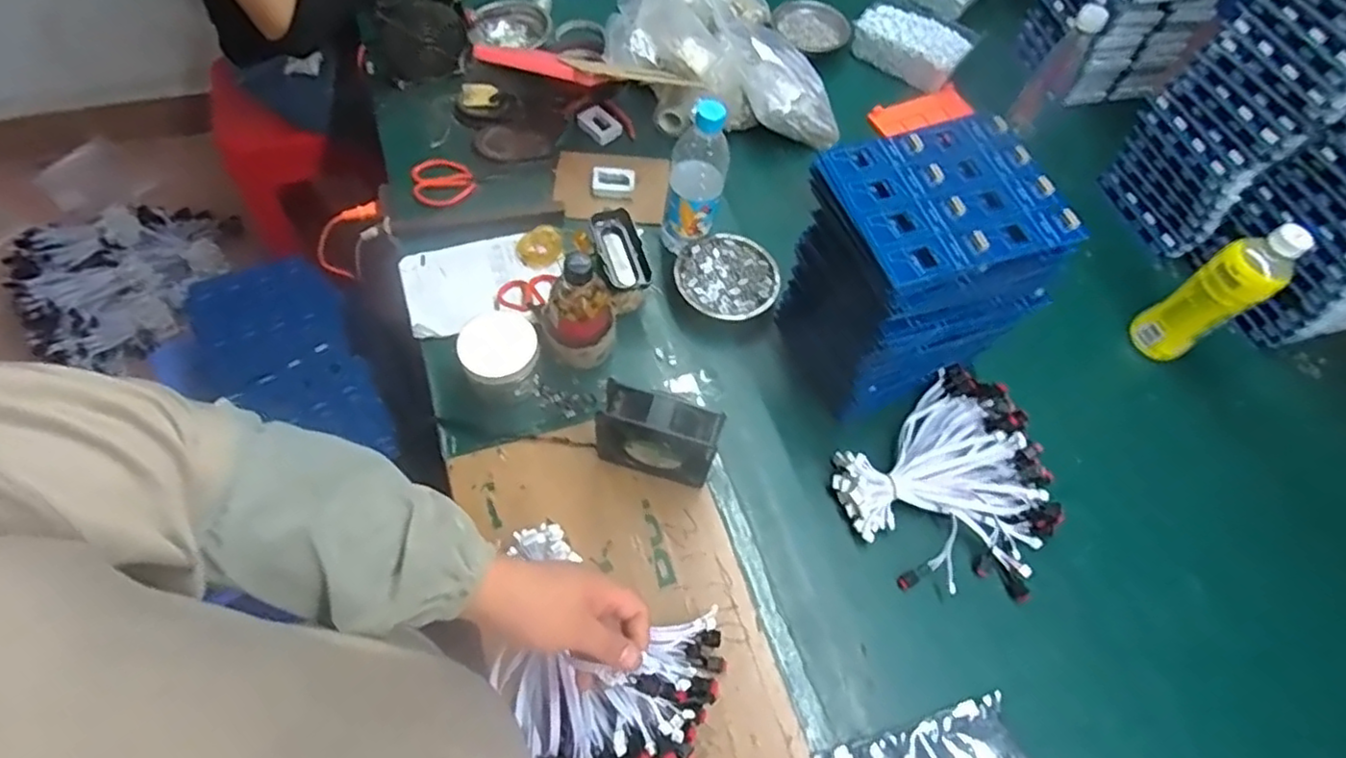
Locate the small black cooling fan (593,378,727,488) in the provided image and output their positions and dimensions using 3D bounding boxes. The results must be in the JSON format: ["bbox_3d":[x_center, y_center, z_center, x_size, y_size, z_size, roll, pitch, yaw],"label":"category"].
[{"bbox_3d":[-0.016,0.059,0.660,0.125,0.113,0.048,20,63,4],"label":"small black cooling fan"}]

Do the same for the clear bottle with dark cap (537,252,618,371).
[{"bbox_3d":[-0.103,-0.072,0.700,0.084,0.157,0.067,-7,65,-9],"label":"clear bottle with dark cap"}]

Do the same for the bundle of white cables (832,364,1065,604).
[{"bbox_3d":[0.316,0.122,0.697,0.234,0.032,0.219,-34,74,-19],"label":"bundle of white cables"}]

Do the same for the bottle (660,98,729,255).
[{"bbox_3d":[0.026,-0.232,0.761,0.067,0.198,0.066,12,65,-2],"label":"bottle"}]

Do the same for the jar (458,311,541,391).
[{"bbox_3d":[-0.191,-0.026,0.718,0.081,0.068,0.074,3,66,-6],"label":"jar"}]

